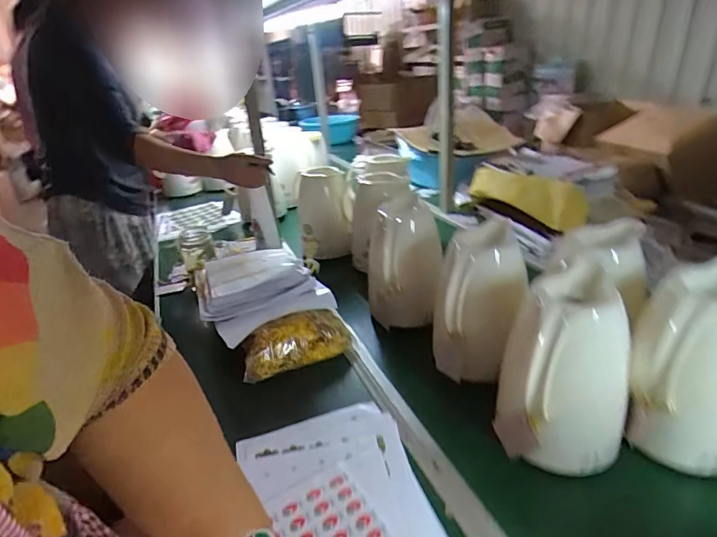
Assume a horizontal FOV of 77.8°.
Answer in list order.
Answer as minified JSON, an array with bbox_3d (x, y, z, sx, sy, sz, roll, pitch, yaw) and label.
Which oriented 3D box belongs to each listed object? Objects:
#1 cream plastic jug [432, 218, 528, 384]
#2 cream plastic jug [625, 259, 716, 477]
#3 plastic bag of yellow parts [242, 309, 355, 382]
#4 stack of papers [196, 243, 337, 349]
[{"bbox_3d":[0.201,0.065,0.727,0.118,0.213,0.159,9,29,25],"label":"cream plastic jug"},{"bbox_3d":[0.431,0.125,0.559,0.135,0.222,0.166,20,35,40],"label":"cream plastic jug"},{"bbox_3d":[-0.111,0.133,0.805,0.200,0.082,0.068,-16,28,-22],"label":"plastic bag of yellow parts"},{"bbox_3d":[-0.213,0.023,0.924,0.240,0.074,0.311,-15,28,-21],"label":"stack of papers"}]

